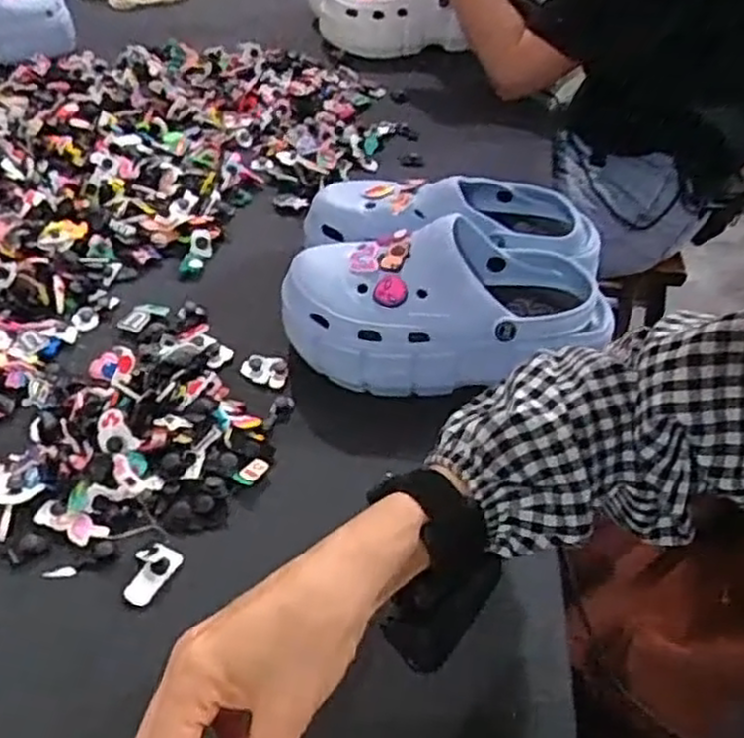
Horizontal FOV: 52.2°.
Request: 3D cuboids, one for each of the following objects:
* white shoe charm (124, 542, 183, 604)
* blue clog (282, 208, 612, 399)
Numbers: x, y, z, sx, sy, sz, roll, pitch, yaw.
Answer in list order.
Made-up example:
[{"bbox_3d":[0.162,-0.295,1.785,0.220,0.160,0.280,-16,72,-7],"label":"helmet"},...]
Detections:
[{"bbox_3d":[-0.142,0.130,0.484,0.024,0.009,0.040,21,46,18],"label":"white shoe charm"},{"bbox_3d":[0.059,-0.044,0.607,0.252,0.108,0.102,-1,44,-5],"label":"blue clog"}]

